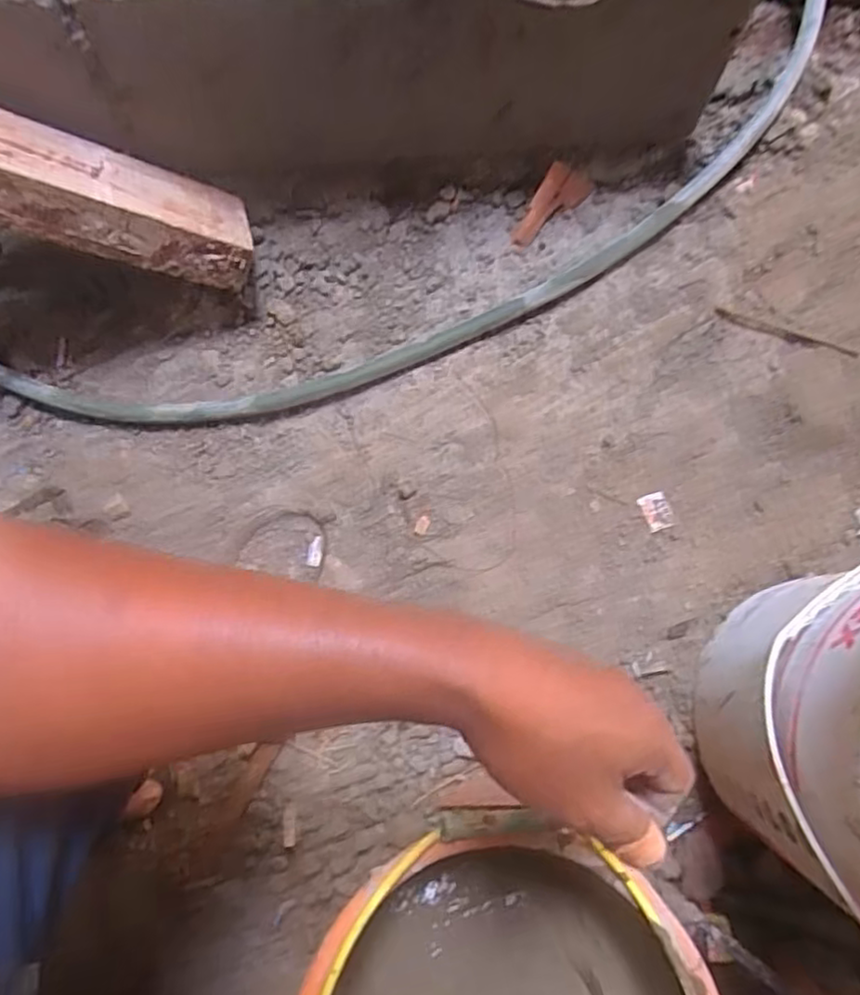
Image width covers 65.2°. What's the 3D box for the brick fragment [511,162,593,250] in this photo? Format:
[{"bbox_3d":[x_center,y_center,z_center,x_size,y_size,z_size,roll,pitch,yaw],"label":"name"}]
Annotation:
[{"bbox_3d":[0.137,-0.328,0.764,0.047,0.024,0.109,34,82,6],"label":"brick fragment"}]

